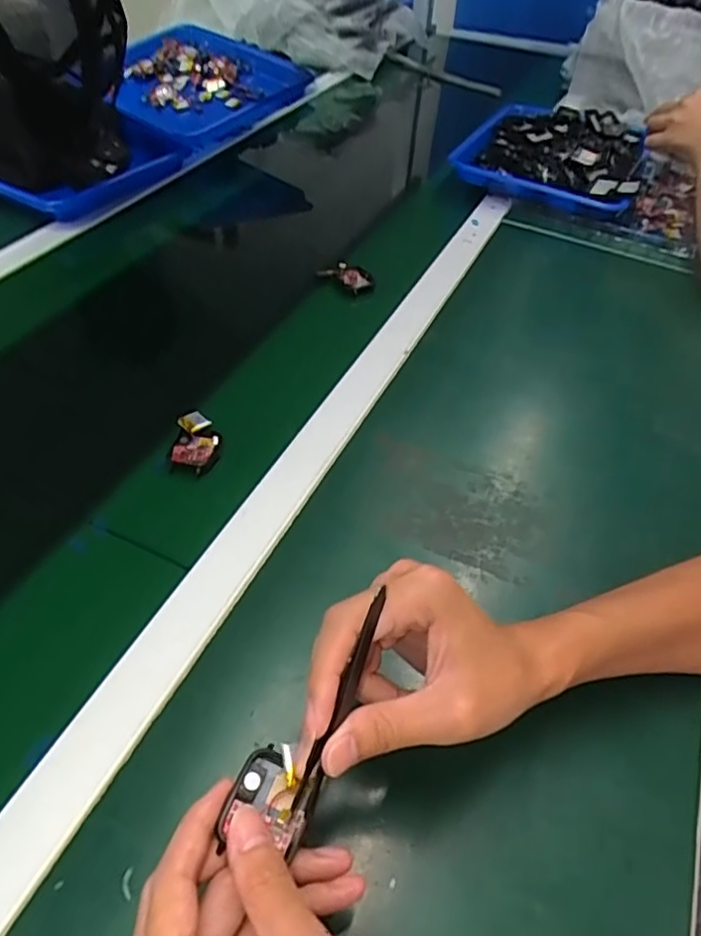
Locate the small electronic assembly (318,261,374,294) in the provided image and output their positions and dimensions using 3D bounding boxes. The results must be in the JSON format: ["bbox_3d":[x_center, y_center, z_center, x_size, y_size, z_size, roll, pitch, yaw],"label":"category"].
[{"bbox_3d":[-0.005,-0.220,0.710,0.063,0.020,0.037,2,48,-3],"label":"small electronic assembly"}]

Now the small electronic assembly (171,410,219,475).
[{"bbox_3d":[-0.127,-0.023,0.512,0.036,0.016,0.058,3,47,-2],"label":"small electronic assembly"}]

